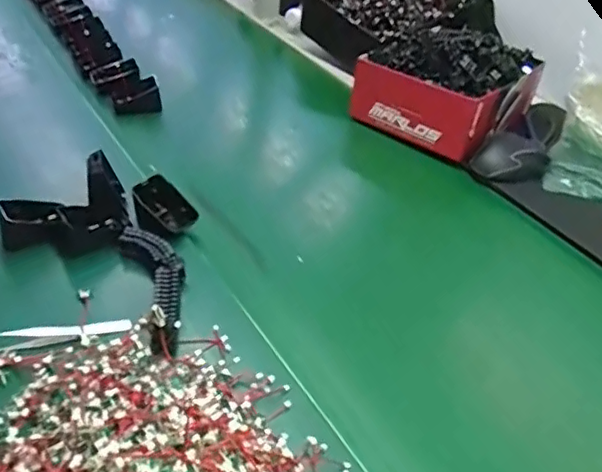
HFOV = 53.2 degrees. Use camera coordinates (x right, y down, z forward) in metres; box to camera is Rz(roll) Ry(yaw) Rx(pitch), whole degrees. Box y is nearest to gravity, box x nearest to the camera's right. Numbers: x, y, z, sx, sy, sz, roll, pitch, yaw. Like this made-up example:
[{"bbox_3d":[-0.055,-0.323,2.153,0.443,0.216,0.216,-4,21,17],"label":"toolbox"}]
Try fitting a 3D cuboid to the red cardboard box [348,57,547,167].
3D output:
[{"bbox_3d":[0.214,-0.214,0.890,0.192,0.082,0.216,31,44,27],"label":"red cardboard box"}]

